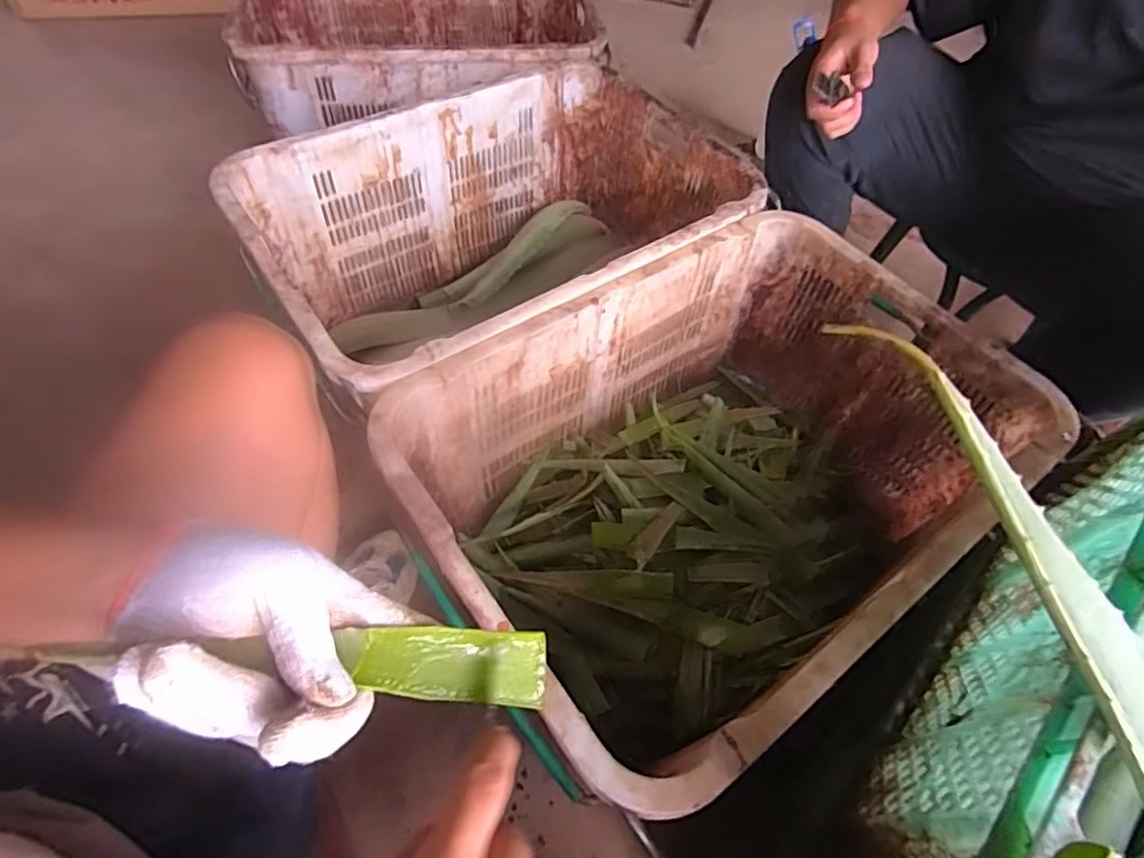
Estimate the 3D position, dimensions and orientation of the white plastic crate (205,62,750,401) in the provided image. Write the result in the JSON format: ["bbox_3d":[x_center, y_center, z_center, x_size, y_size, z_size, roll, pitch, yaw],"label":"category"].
[{"bbox_3d":[-0.106,-0.255,0.997,0.679,0.315,0.470,-31,62,-24],"label":"white plastic crate"}]

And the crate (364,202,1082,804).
[{"bbox_3d":[0.175,0.047,0.800,0.646,0.295,0.517,-36,64,-26],"label":"crate"}]

